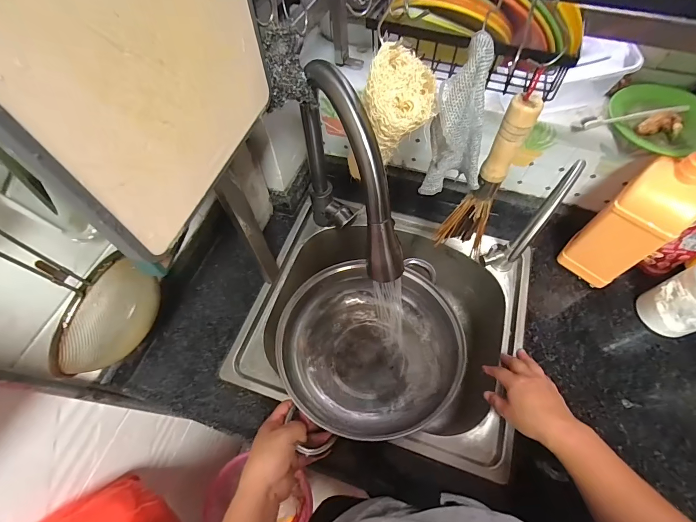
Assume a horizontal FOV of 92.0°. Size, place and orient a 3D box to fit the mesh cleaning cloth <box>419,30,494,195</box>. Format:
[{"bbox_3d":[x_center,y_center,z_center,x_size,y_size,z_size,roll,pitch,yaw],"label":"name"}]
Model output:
[{"bbox_3d":[0.121,-0.138,0.355,0.061,0.161,0.049,7,62,5],"label":"mesh cleaning cloth"}]

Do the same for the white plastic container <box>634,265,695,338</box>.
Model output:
[{"bbox_3d":[0.531,0.061,0.519,0.074,0.123,0.081,-18,63,-8],"label":"white plastic container"}]

